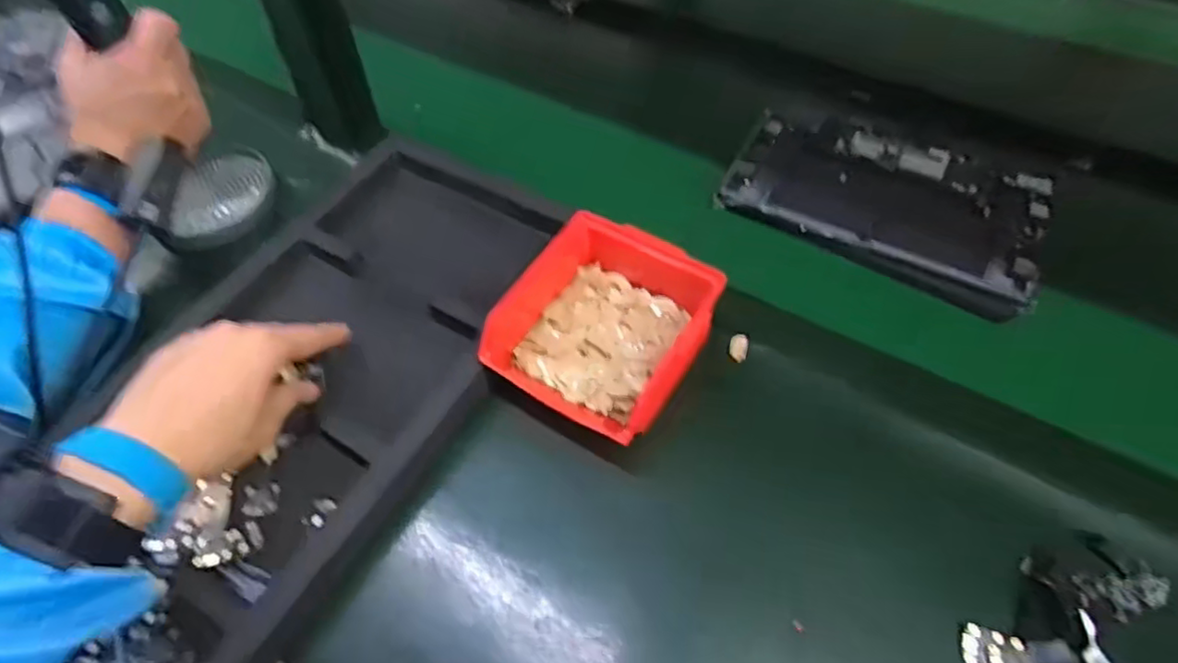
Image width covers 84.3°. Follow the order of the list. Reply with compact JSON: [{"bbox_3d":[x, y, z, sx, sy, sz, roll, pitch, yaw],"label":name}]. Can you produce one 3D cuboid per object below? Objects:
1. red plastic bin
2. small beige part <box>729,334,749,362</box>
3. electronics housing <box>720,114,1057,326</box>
[{"bbox_3d":[0.016,-0.004,0.459,0.130,0.061,0.141,29,60,21],"label":"red plastic bin"},{"bbox_3d":[0.112,0.012,0.484,0.013,0.011,0.020,11,55,9],"label":"small beige part"},{"bbox_3d":[0.258,-0.119,0.571,0.256,0.025,0.163,27,59,20],"label":"electronics housing"}]

